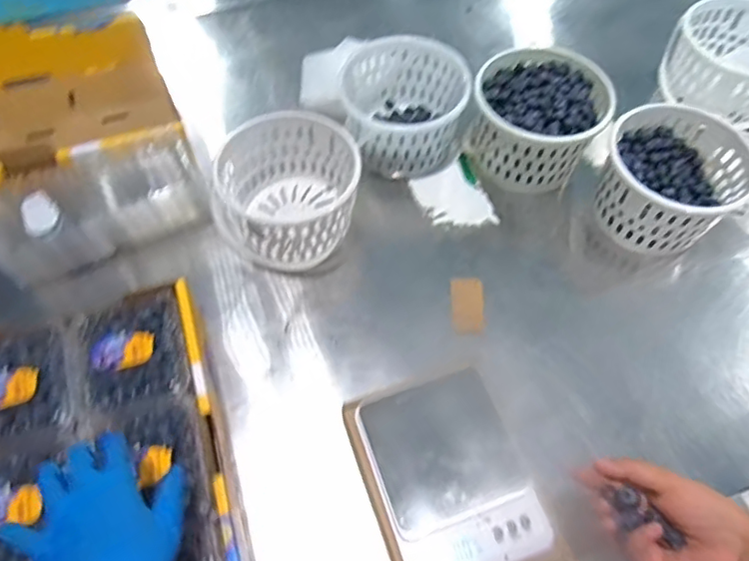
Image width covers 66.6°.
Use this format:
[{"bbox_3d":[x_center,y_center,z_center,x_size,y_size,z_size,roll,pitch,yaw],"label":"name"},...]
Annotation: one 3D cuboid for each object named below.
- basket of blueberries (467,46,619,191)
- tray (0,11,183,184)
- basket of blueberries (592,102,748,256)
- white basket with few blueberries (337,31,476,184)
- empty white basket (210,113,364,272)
[{"bbox_3d":[0.222,-0.216,0.797,0.178,0.127,0.181,0,60,-1],"label":"basket of blueberries"},{"bbox_3d":[-0.513,-0.230,0.828,0.402,0.089,0.306,-22,62,-13],"label":"tray"},{"bbox_3d":[0.377,-0.122,0.736,0.166,0.115,0.176,0,60,-1],"label":"basket of blueberries"},{"bbox_3d":[0.041,-0.237,0.813,0.172,0.125,0.175,0,60,-1],"label":"white basket with few blueberries"},{"bbox_3d":[-0.112,-0.110,0.732,0.182,0.115,0.173,0,60,-1],"label":"empty white basket"}]

